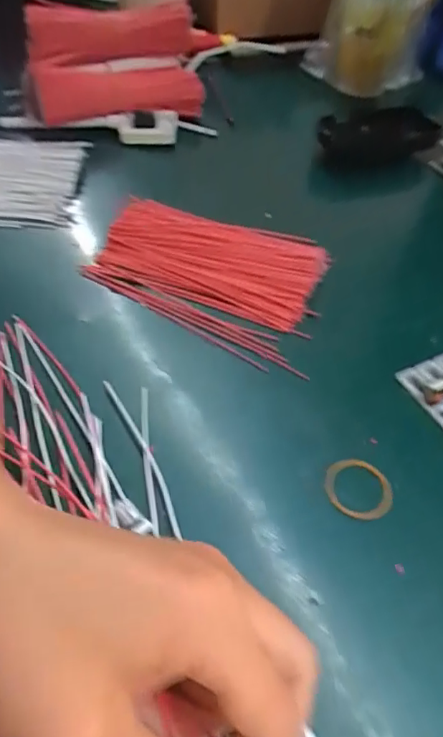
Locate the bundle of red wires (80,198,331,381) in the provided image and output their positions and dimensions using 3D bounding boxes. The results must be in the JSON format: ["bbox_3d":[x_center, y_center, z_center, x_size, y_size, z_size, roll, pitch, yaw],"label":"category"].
[{"bbox_3d":[-0.006,-0.068,0.366,0.150,0.022,0.105,22,51,14],"label":"bundle of red wires"}]

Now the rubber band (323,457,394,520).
[{"bbox_3d":[0.067,0.059,0.265,0.034,0.005,0.029,35,55,23],"label":"rubber band"}]

